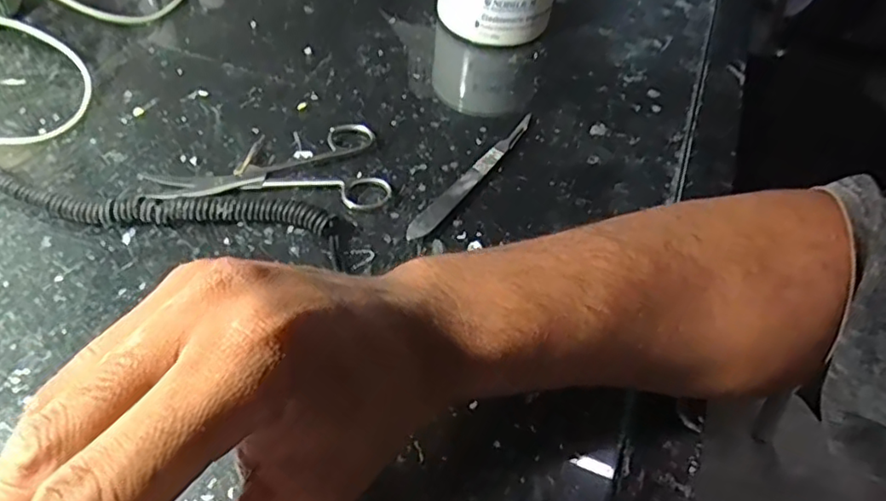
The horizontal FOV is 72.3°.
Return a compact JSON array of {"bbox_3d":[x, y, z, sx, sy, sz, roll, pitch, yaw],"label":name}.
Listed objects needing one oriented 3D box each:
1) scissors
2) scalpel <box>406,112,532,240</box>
[{"bbox_3d":[-0.103,-0.046,0.359,0.134,0.010,0.075,-9,52,-14],"label":"scissors"},{"bbox_3d":[0.021,-0.048,0.374,0.011,0.008,0.133,31,53,18],"label":"scalpel"}]

